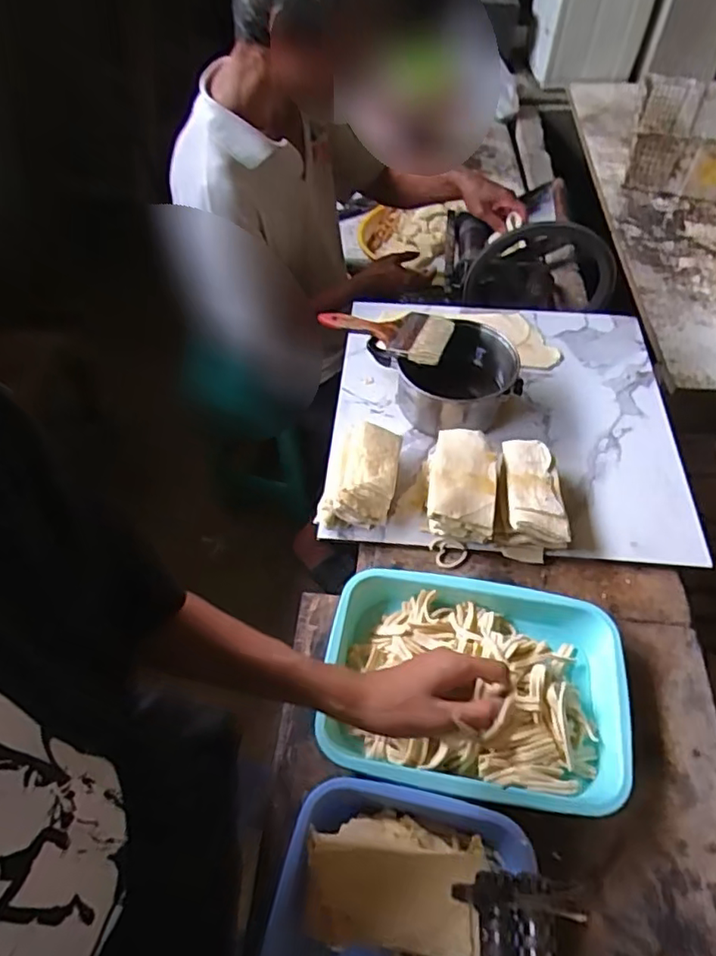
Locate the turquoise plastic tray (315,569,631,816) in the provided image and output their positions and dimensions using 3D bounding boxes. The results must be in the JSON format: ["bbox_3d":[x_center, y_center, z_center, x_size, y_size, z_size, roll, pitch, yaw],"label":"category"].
[{"bbox_3d":[0.123,0.224,0.645,0.319,0.072,0.222,6,55,7],"label":"turquoise plastic tray"}]

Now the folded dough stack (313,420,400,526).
[{"bbox_3d":[0.008,-0.007,0.761,0.090,0.064,0.139,12,56,11],"label":"folded dough stack"}]

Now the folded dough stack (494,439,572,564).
[{"bbox_3d":[0.217,0.023,0.752,0.085,0.066,0.145,6,55,7],"label":"folded dough stack"}]

